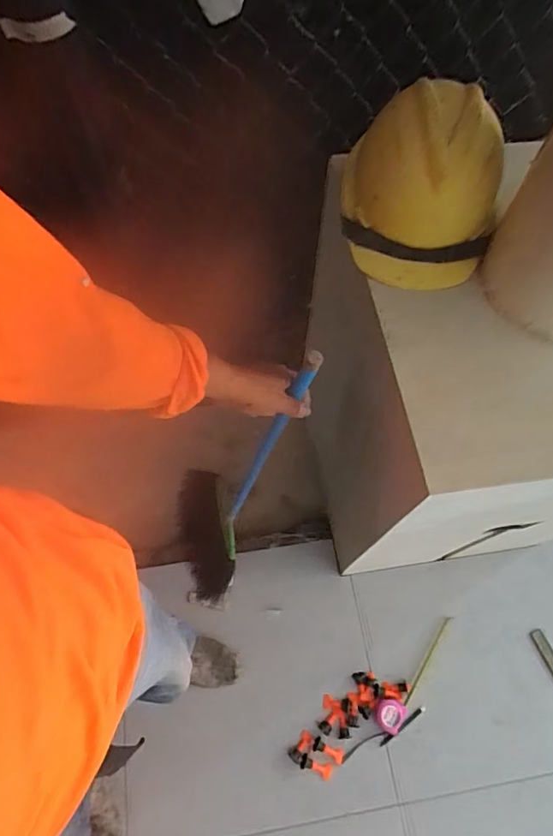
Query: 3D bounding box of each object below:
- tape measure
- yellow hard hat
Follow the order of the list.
[{"bbox_3d":[0.353,0.632,1.212,0.070,0.028,0.317,41,59,14],"label":"tape measure"},{"bbox_3d":[0.192,-0.312,0.652,0.193,0.173,0.200,6,62,2],"label":"yellow hard hat"}]

